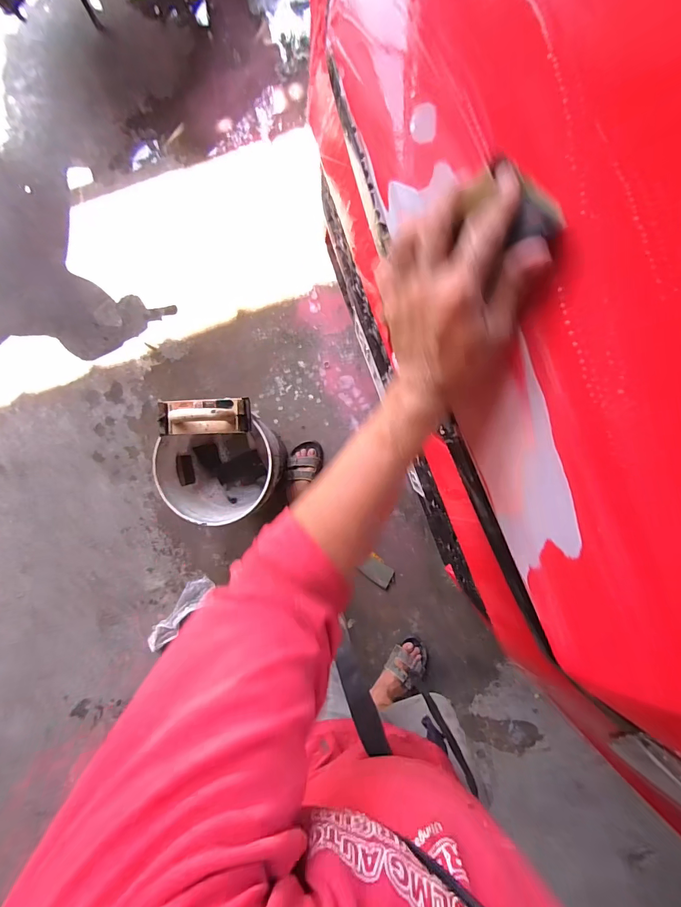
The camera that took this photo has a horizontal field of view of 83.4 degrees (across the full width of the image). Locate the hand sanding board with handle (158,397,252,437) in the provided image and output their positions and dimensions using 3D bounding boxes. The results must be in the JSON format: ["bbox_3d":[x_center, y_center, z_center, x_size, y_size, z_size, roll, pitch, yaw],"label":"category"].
[{"bbox_3d":[-0.333,-0.089,0.913,0.226,0.063,0.087,-2,93,3],"label":"hand sanding board with handle"}]

